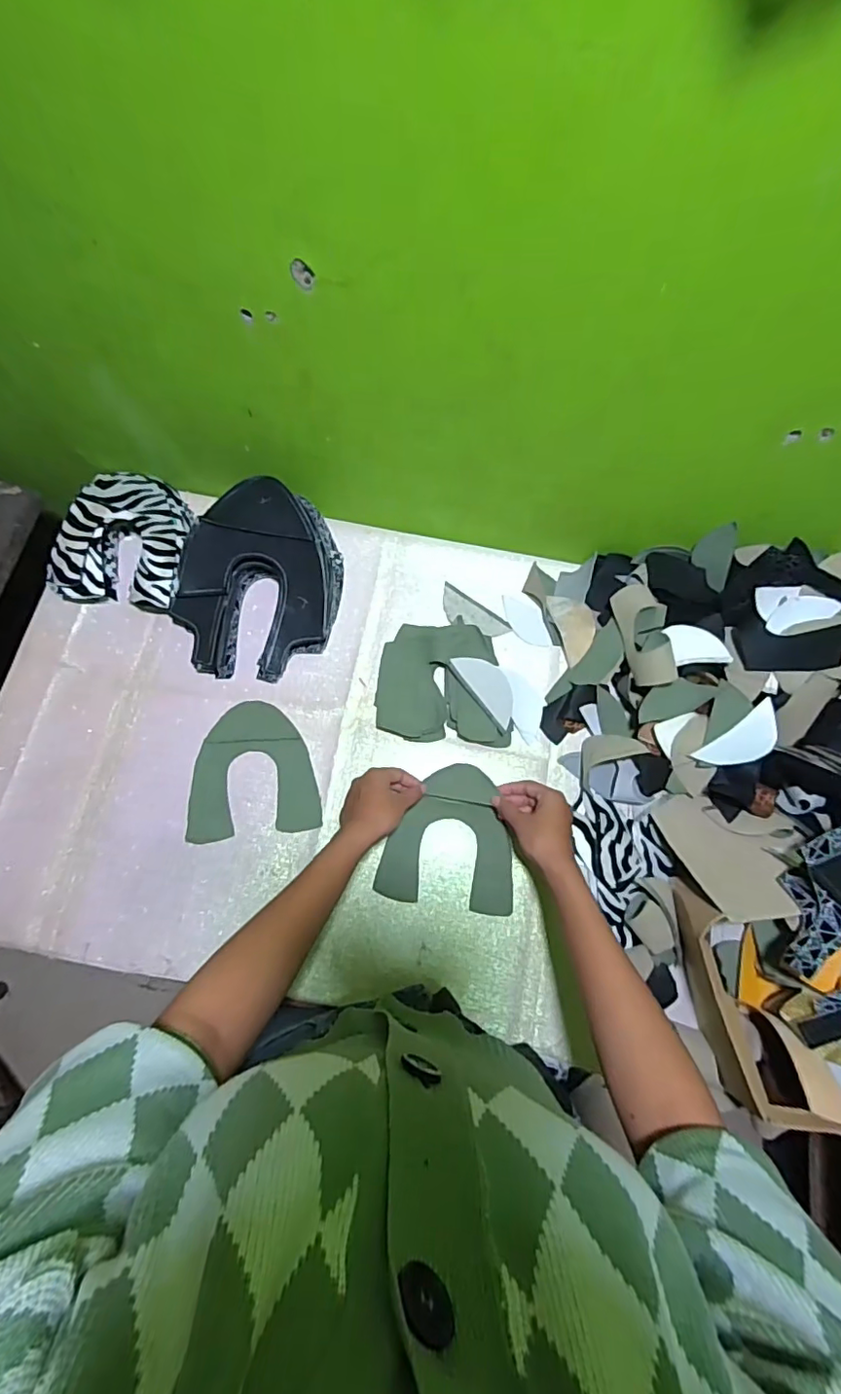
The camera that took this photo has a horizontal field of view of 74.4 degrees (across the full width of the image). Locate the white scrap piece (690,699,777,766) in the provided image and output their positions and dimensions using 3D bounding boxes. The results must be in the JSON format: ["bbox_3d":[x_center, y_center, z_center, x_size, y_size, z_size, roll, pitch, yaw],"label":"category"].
[{"bbox_3d":[0.358,0.049,0.610,0.104,0.011,0.045,-32,54,-7],"label":"white scrap piece"}]

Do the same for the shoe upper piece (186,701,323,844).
[{"bbox_3d":[-0.205,0.086,0.672,0.149,0.005,0.160,-7,73,-4],"label":"shoe upper piece"}]

